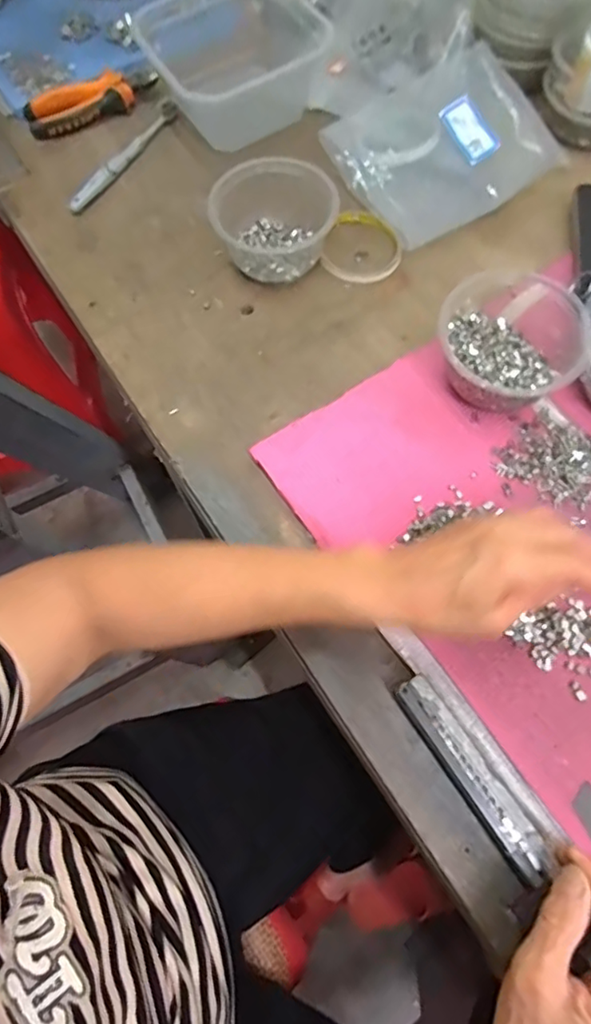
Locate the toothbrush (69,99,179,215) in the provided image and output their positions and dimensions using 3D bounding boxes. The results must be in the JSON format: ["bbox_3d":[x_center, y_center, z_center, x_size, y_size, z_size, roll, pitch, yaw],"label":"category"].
[{"bbox_3d":[-0.184,-0.380,0.604,0.020,0.012,0.177,28,72,11],"label":"toothbrush"}]

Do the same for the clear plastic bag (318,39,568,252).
[{"bbox_3d":[0.155,-0.376,0.576,0.211,0.038,0.157,-33,72,-11],"label":"clear plastic bag"}]

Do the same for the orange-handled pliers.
[{"bbox_3d":[-0.226,-0.458,0.627,0.147,0.021,0.050,-21,70,-7],"label":"orange-handled pliers"}]

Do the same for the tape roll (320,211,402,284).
[{"bbox_3d":[0.067,-0.264,0.557,0.075,0.011,0.091,8,69,4],"label":"tape roll"}]

